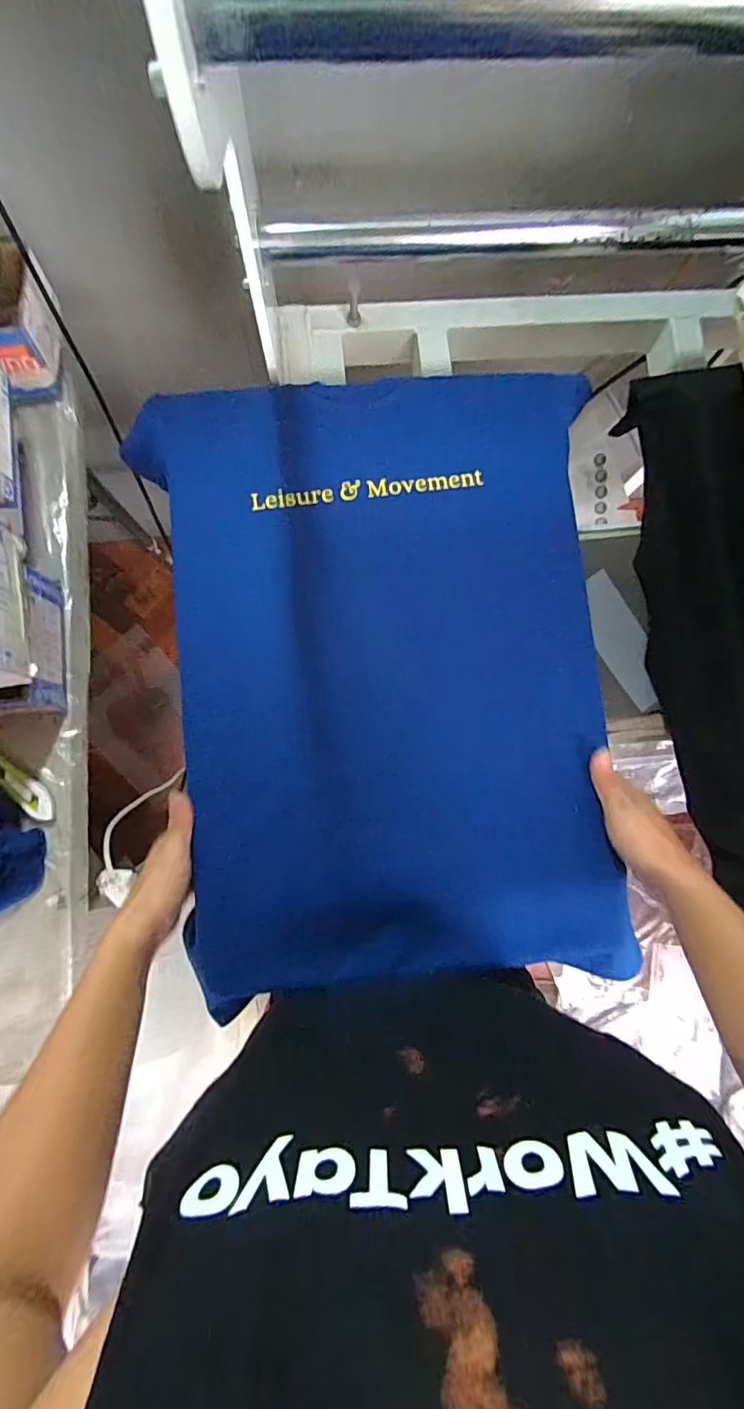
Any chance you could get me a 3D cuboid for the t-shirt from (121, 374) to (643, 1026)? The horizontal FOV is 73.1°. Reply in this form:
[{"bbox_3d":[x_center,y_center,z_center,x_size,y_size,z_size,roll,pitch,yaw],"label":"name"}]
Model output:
[{"bbox_3d":[0.018,-0.039,0.496,0.413,0.037,0.594,-6,84,-3],"label":"t-shirt"}]

